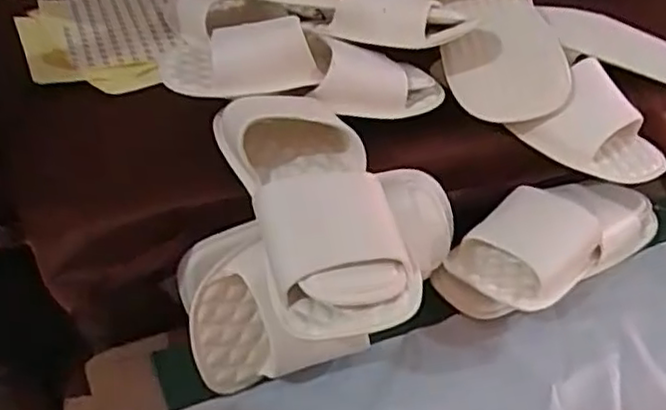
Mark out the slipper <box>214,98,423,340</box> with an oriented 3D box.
[{"bbox_3d":[-0.014,-0.007,0.505,0.103,0.060,0.230,-11,42,-18],"label":"slipper"}]

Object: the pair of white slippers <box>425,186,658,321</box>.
[{"bbox_3d":[0.199,0.025,0.621,0.224,0.073,0.094,-27,48,-31],"label":"pair of white slippers"}]

